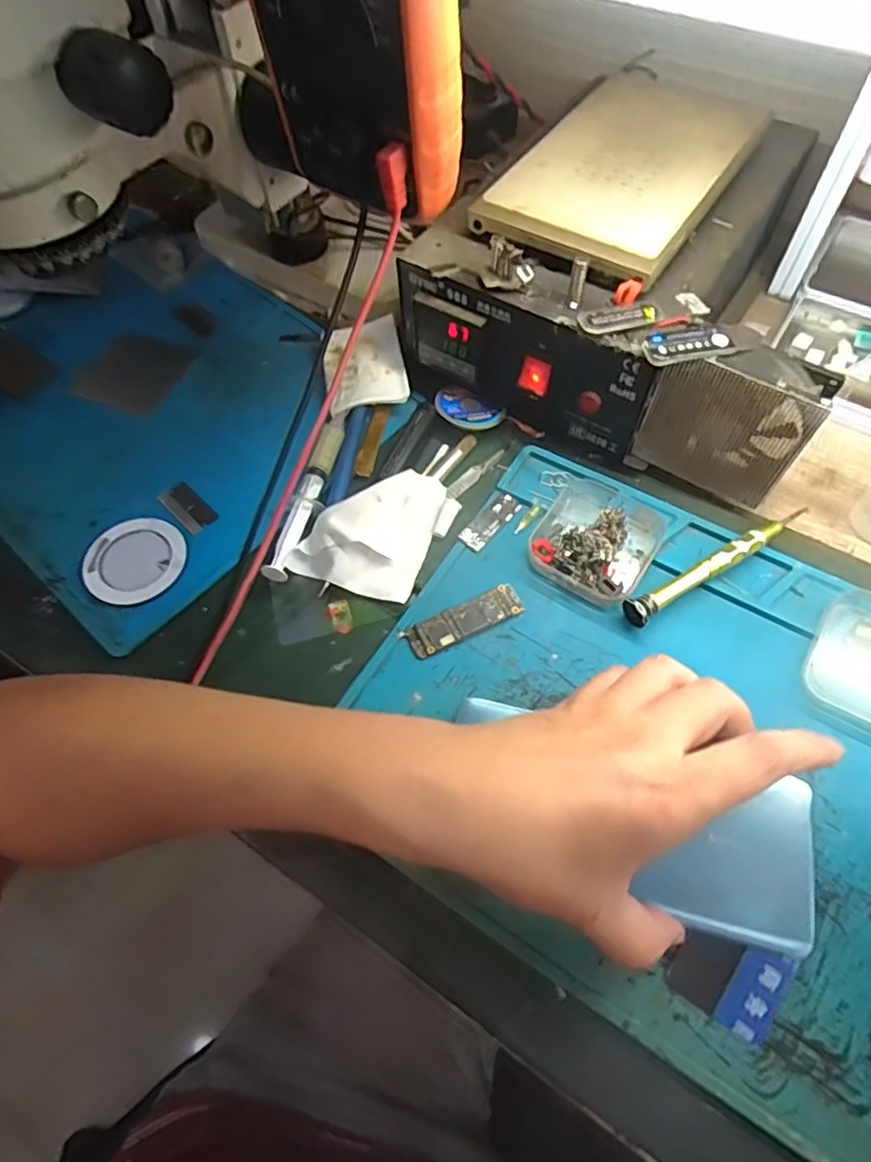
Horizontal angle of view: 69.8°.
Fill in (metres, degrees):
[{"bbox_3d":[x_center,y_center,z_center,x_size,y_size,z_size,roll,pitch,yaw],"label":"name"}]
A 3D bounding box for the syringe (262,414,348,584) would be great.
[{"bbox_3d":[-0.074,-0.056,0.375,0.015,0.013,0.122,11,62,9],"label":"syringe"}]

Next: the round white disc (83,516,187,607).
[{"bbox_3d":[-0.174,-0.012,0.364,0.055,0.008,0.052,-1,61,2],"label":"round white disc"}]

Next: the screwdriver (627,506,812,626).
[{"bbox_3d":[0.154,-0.009,0.341,0.120,0.015,0.014,-29,63,-13],"label":"screwdriver"}]

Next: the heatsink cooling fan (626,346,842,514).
[{"bbox_3d":[0.158,-0.087,0.344,0.082,0.084,0.028,23,64,15],"label":"heatsink cooling fan"}]

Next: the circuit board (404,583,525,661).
[{"bbox_3d":[0.016,0.021,0.337,0.064,0.004,0.019,-25,63,-11],"label":"circuit board"}]

